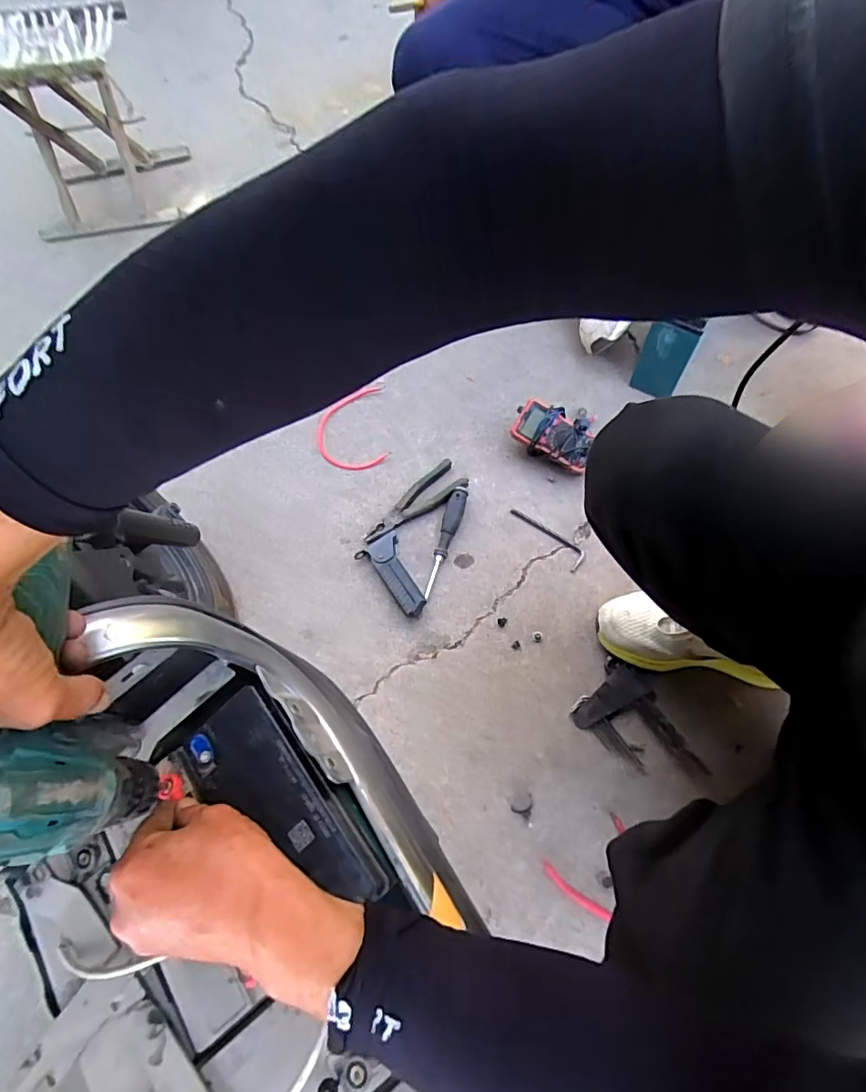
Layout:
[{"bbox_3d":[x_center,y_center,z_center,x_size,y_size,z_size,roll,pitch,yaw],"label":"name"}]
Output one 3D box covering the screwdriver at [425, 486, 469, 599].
[{"bbox_3d":[0.022,-0.011,0.797,0.026,0.027,0.184,16,76,9],"label":"screwdriver"}]

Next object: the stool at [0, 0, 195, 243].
[{"bbox_3d":[-0.664,-0.788,0.979,0.291,0.299,0.230,1,67,3],"label":"stool"}]

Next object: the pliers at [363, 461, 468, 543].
[{"bbox_3d":[-0.030,-0.067,0.832,0.189,0.030,0.057,-37,69,-14],"label":"pliers"}]

